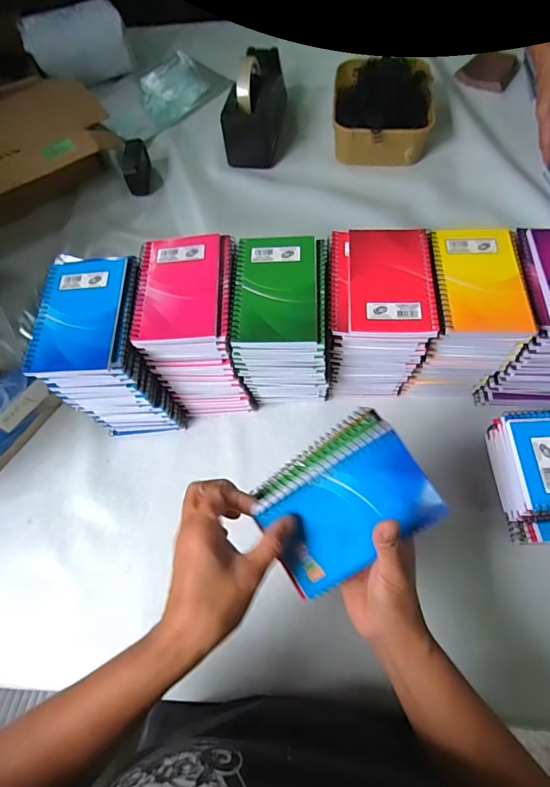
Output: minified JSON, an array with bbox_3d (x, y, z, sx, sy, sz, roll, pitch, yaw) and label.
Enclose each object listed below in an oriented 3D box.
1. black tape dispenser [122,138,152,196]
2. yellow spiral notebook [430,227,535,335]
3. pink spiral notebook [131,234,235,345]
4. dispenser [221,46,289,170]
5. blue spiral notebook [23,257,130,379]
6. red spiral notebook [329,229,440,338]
[{"bbox_3d":[-0.234,-0.387,0.729,0.039,0.051,0.092,-10,65,-1],"label":"black tape dispenser"},{"bbox_3d":[0.208,-0.117,0.430,0.093,0.015,0.128,1,65,4],"label":"yellow spiral notebook"},{"bbox_3d":[-0.093,-0.110,0.436,0.098,0.009,0.130,-2,65,3],"label":"pink spiral notebook"},{"bbox_3d":[-0.027,-0.505,0.736,0.076,0.113,0.209,8,66,7],"label":"dispenser"},{"bbox_3d":[-0.192,-0.078,0.426,0.080,0.014,0.127,-1,65,3],"label":"blue spiral notebook"},{"bbox_3d":[0.105,-0.114,0.428,0.099,0.009,0.126,2,65,5],"label":"red spiral notebook"}]

